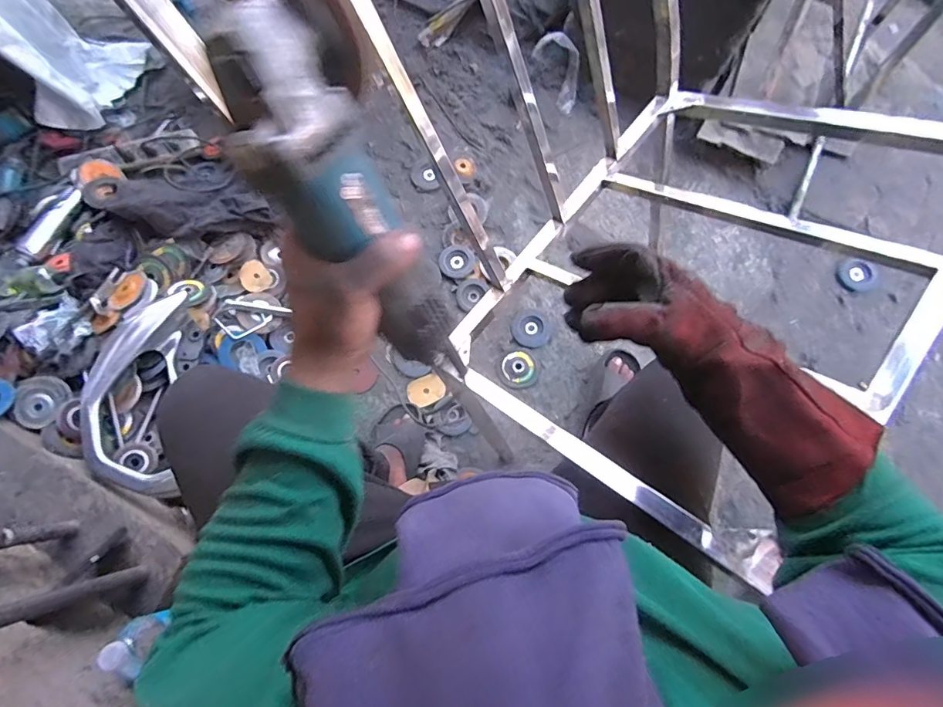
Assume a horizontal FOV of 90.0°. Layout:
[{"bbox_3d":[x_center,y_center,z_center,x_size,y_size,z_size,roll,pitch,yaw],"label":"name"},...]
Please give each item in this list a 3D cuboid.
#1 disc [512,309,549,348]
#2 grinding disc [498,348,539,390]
[{"bbox_3d":[0.143,-0.060,1.143,0.085,0.005,0.091,0,75,0],"label":"disc"},{"bbox_3d":[0.112,0.036,1.110,0.091,0.008,0.090,0,75,0],"label":"grinding disc"}]

